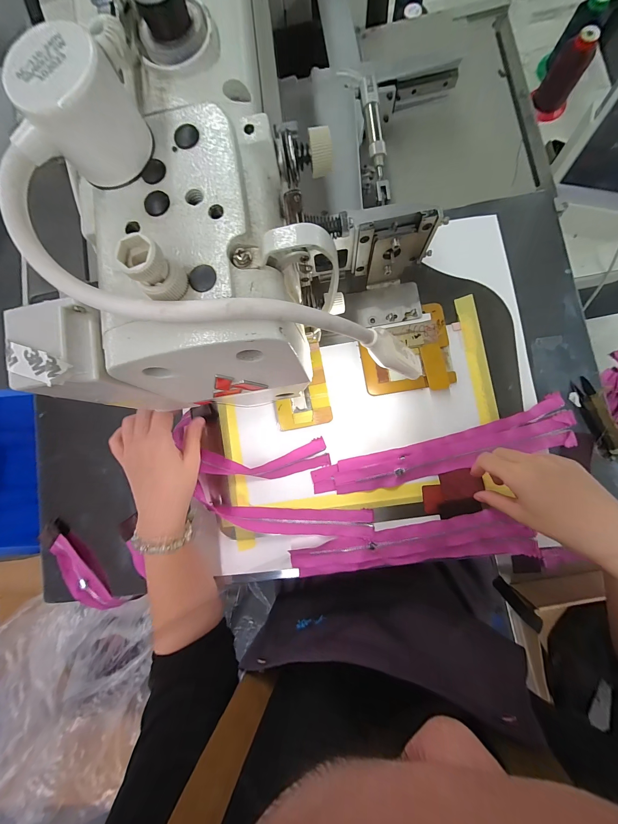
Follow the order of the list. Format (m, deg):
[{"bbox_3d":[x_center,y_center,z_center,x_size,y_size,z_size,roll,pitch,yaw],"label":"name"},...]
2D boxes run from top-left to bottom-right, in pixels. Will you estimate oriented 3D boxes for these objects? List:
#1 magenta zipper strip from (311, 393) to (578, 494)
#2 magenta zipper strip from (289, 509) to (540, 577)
[{"bbox_3d":[0.163,0.056,0.352,0.318,0.009,0.052,-17,82,3],"label":"magenta zipper strip"},{"bbox_3d":[0.122,0.167,0.347,0.287,0.010,0.051,-10,82,4],"label":"magenta zipper strip"}]

